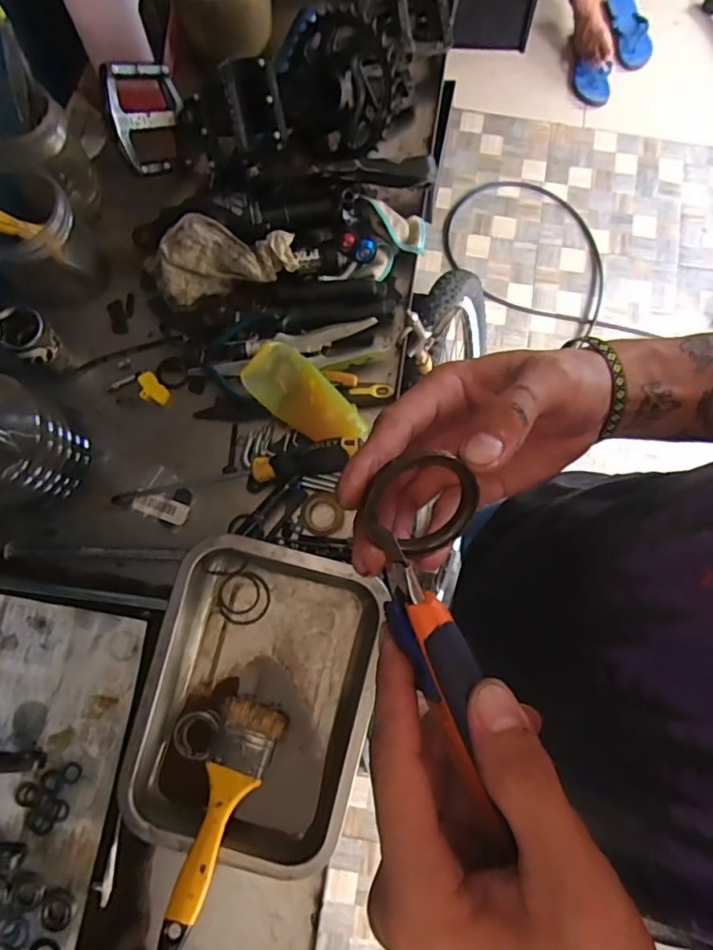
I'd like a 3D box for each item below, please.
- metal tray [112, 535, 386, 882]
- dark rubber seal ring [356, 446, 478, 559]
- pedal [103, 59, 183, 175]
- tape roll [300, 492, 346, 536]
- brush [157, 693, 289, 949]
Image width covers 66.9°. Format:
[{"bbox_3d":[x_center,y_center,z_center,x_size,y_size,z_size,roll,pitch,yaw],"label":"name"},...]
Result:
[{"bbox_3d":[-0.083,0.195,0.467,0.194,0.057,0.257,12,80,2],"label":"metal tray"},{"bbox_3d":[0.029,0.012,0.230,0.051,0.005,0.044,15,118,-19],"label":"dark rubber seal ring"},{"bbox_3d":[-0.211,-0.358,0.543,0.021,0.092,0.089,12,37,30],"label":"pedal"},{"bbox_3d":[-0.034,0.037,0.518,0.040,0.015,0.041,0,79,0],"label":"tape roll"},{"bbox_3d":[-0.115,0.284,0.449,0.052,0.018,0.187,19,66,3],"label":"brush"}]

